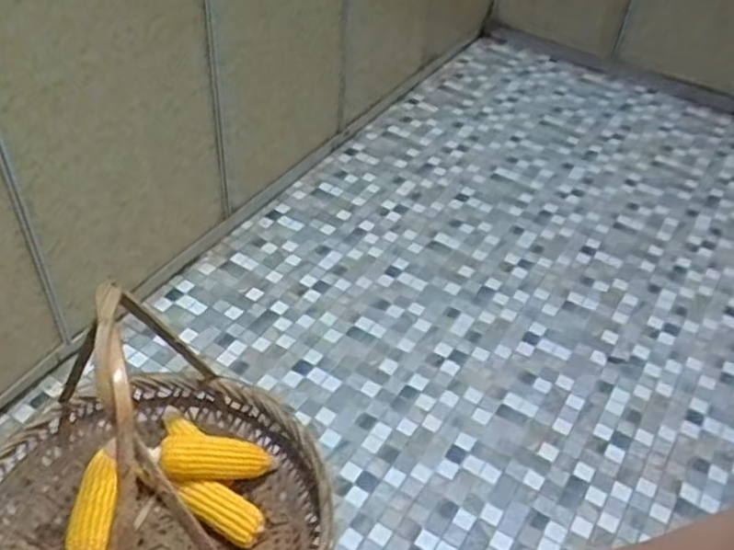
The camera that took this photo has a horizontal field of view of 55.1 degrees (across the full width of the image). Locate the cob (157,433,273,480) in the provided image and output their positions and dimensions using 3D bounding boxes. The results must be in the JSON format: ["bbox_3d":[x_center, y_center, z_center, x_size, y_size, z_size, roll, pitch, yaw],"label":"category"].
[{"bbox_3d":[-0.205,0.249,0.959,0.148,0.037,0.046,10,42,-21],"label":"cob"}]

